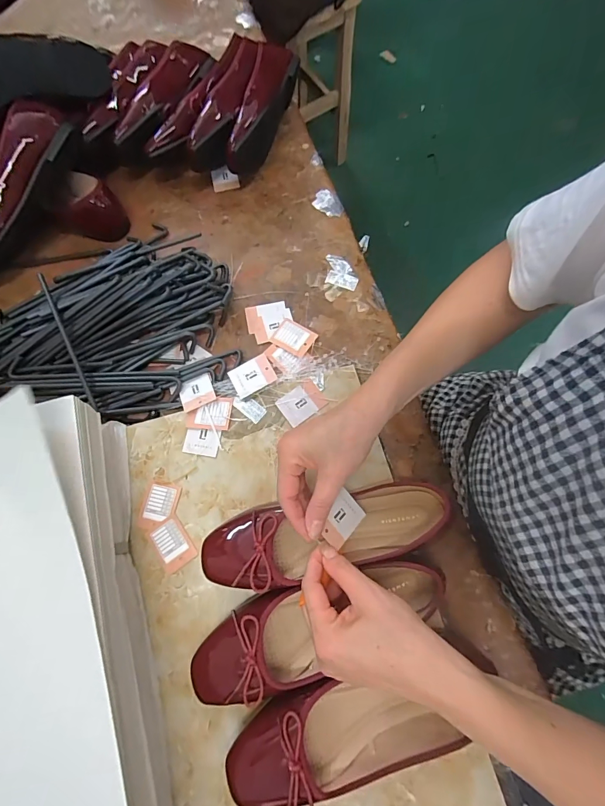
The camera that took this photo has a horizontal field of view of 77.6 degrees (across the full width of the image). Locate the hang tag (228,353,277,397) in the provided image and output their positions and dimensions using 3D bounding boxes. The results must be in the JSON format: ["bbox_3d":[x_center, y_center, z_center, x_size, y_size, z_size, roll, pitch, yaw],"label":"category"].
[{"bbox_3d":[-0.058,-0.032,0.437,0.049,0.004,0.038,-29,73,-6],"label":"hang tag"}]

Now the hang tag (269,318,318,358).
[{"bbox_3d":[-0.011,-0.082,0.465,0.050,0.004,0.038,30,74,8],"label":"hang tag"}]

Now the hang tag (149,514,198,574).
[{"bbox_3d":[-0.136,0.148,0.393,0.034,0.004,0.049,-33,76,-11],"label":"hang tag"}]

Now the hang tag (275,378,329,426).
[{"bbox_3d":[-0.001,0.000,0.434,0.050,0.005,0.036,-37,77,-12],"label":"hang tag"}]

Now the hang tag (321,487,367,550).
[{"bbox_3d":[0.037,0.108,0.347,0.029,0.004,0.049,43,54,7],"label":"hang tag"}]

